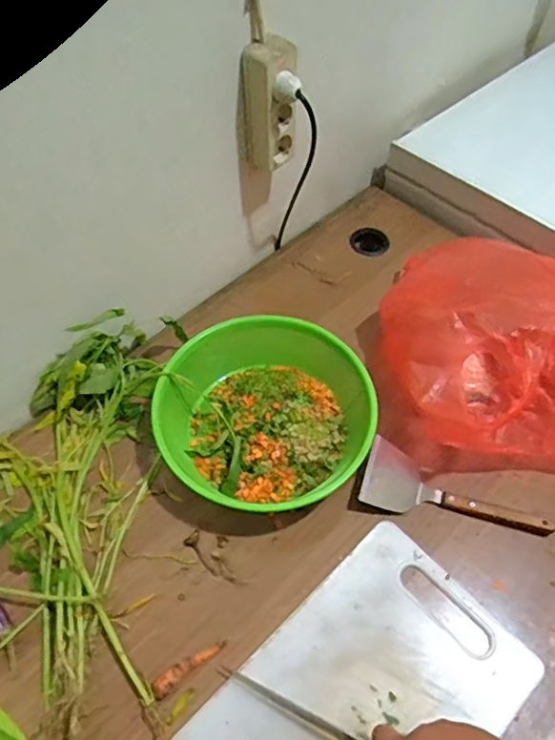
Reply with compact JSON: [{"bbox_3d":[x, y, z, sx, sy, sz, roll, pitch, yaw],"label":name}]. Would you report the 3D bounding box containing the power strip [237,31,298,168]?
[{"bbox_3d":[-0.013,-0.337,0.723,0.053,0.161,0.056,35,62,22],"label":"power strip"}]

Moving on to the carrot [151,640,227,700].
[{"bbox_3d":[-0.093,0.309,0.594,0.084,0.014,0.019,-34,64,-21],"label":"carrot"}]

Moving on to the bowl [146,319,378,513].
[{"bbox_3d":[-0.020,0.057,0.727,0.250,0.080,0.265,35,63,19],"label":"bowl"}]

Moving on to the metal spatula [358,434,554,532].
[{"bbox_3d":[0.218,0.154,0.696,0.223,0.029,0.079,16,58,8],"label":"metal spatula"}]

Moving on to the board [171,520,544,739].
[{"bbox_3d":[0.080,0.350,0.575,0.361,0.017,0.225,-39,66,-23],"label":"board"}]

